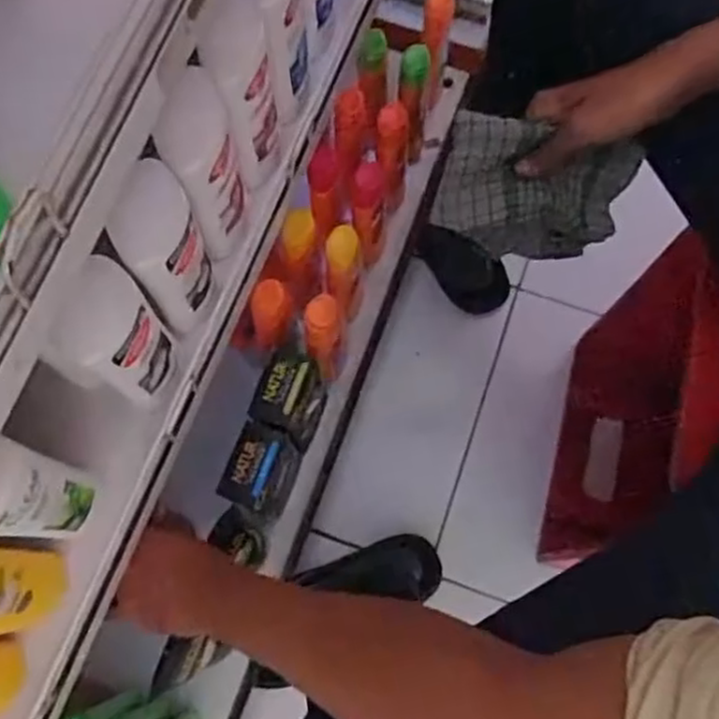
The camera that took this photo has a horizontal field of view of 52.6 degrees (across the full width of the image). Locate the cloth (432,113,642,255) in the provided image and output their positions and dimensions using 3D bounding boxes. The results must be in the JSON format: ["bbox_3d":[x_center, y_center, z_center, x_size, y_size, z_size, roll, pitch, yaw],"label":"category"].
[{"bbox_3d":[0.126,-0.121,0.536,0.142,0.102,0.018,4,34,-14],"label":"cloth"}]

